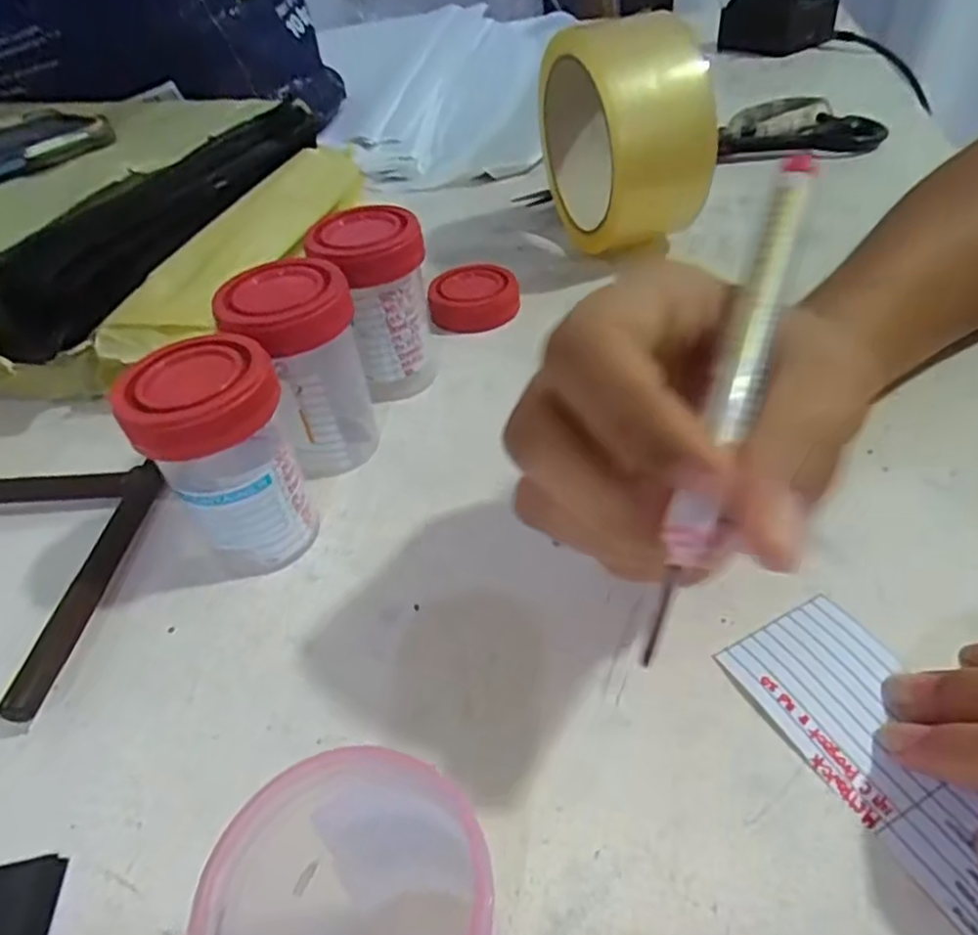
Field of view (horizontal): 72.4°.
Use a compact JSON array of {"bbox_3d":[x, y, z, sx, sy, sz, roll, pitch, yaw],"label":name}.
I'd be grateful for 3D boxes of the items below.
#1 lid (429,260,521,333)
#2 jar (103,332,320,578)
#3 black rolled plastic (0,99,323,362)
[{"bbox_3d":[-0.007,-0.083,0.321,0.041,0.016,0.034,-1,43,6],"label":"lid"},{"bbox_3d":[-0.079,0.000,0.205,0.040,0.069,0.037,-4,43,3],"label":"jar"},{"bbox_3d":[-0.144,-0.133,0.329,0.021,0.040,0.237,9,45,17],"label":"black rolled plastic"}]

